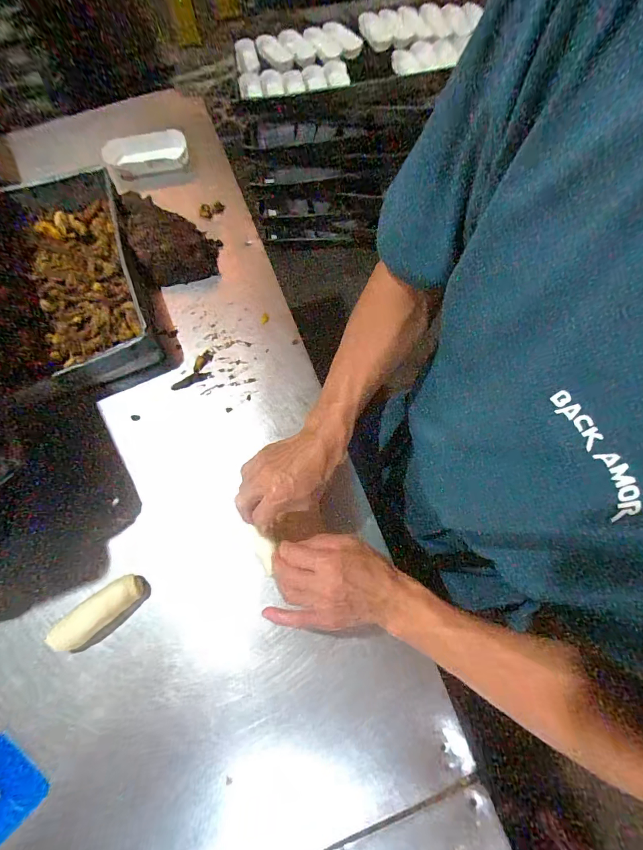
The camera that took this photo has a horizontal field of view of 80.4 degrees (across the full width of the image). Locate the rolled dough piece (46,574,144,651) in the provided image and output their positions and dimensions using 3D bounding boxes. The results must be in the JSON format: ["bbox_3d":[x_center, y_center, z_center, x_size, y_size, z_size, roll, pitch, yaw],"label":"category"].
[{"bbox_3d":[-0.259,0.219,0.442,0.108,0.041,0.036,-34,74,-11],"label":"rolled dough piece"}]

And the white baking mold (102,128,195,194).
[{"bbox_3d":[-0.311,-0.476,0.690,0.147,0.056,0.076,-18,71,-6],"label":"white baking mold"}]

